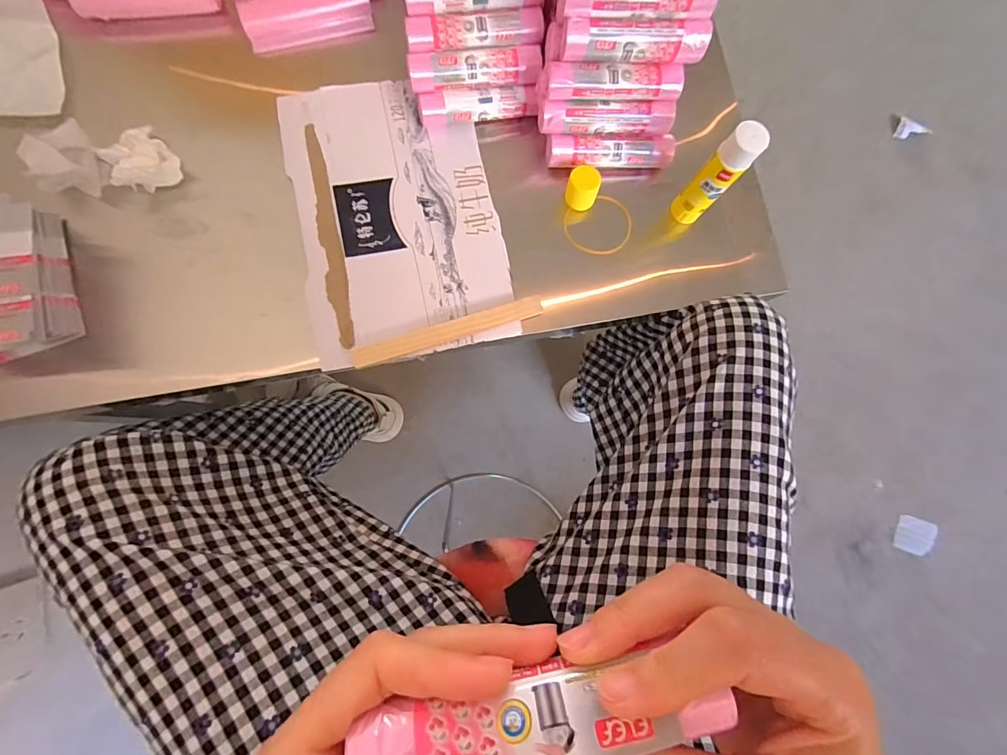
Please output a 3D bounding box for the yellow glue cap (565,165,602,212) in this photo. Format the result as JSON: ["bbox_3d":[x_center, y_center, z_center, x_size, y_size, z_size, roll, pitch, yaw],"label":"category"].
[{"bbox_3d":[0.076,-0.180,0.407,0.031,0.029,0.028,26,82,-2],"label":"yellow glue cap"}]

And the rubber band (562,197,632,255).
[{"bbox_3d":[0.094,-0.148,0.424,0.066,0.005,0.057,-23,89,-5],"label":"rubber band"}]

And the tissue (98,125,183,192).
[{"bbox_3d":[-0.319,-0.195,0.375,0.048,0.025,0.055,-23,86,-8],"label":"tissue"}]

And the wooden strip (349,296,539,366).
[{"bbox_3d":[-0.048,-0.042,0.388,0.172,0.010,0.019,-18,86,-7],"label":"wooden strip"}]

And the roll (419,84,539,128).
[{"bbox_3d":[-0.023,-0.257,0.411,0.111,0.029,0.021,-10,85,-7],"label":"roll"}]

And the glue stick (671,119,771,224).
[{"bbox_3d":[0.187,-0.176,0.380,0.028,0.104,0.030,1,83,-6],"label":"glue stick"}]

